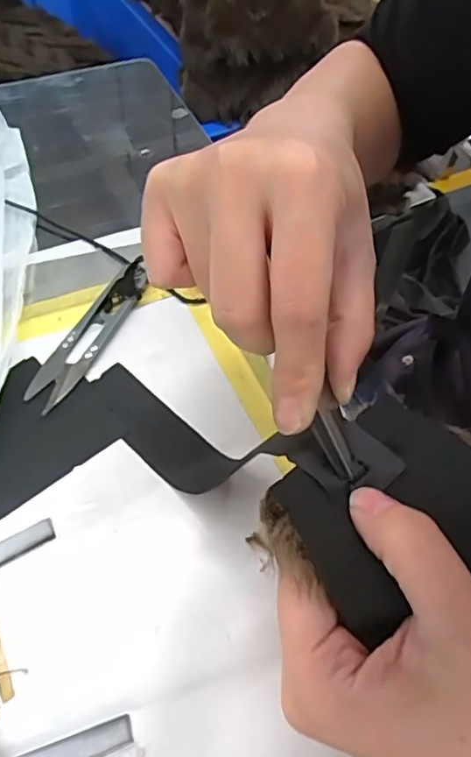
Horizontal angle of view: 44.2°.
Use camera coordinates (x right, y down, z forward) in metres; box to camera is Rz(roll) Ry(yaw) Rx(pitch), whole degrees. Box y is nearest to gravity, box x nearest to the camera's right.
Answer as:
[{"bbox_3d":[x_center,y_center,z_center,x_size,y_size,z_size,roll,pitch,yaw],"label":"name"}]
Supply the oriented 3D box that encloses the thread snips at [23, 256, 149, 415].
[{"bbox_3d":[-0.078,-0.027,0.319,0.022,0.013,0.100,25,57,12],"label":"thread snips"}]

